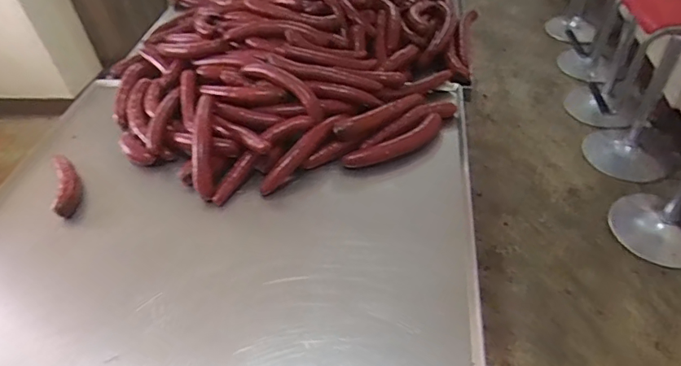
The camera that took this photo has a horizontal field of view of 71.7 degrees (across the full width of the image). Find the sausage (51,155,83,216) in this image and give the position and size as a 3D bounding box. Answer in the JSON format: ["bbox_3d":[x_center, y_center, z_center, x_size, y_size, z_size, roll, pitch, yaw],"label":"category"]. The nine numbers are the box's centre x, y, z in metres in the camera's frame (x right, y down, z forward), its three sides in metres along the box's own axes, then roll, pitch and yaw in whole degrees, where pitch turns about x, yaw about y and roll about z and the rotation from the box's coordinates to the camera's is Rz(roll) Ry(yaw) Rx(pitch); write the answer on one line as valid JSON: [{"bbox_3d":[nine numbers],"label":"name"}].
[{"bbox_3d":[-0.653,-0.001,1.126,0.064,0.047,0.222,-19,46,-14],"label":"sausage"}]

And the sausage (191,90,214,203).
[{"bbox_3d":[-0.322,-0.099,1.107,0.051,0.116,0.288,-9,44,-4],"label":"sausage"}]

